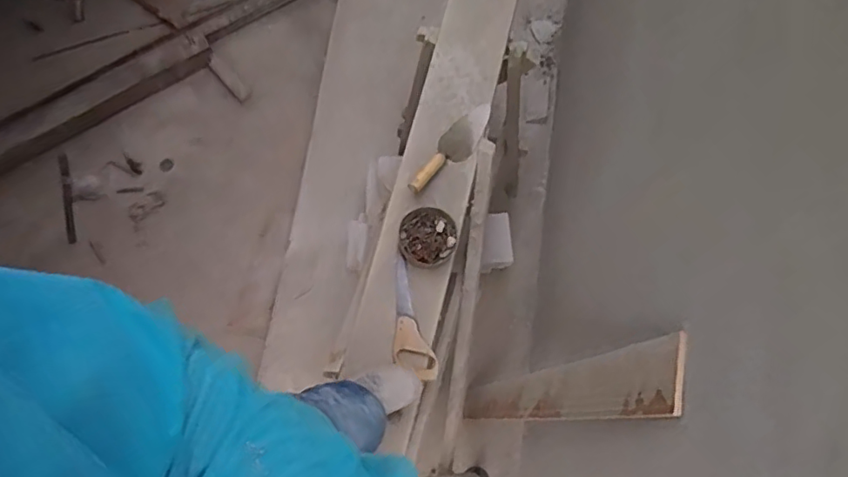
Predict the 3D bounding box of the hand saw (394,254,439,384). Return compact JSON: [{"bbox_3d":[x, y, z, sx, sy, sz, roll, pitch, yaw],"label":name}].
[{"bbox_3d":[-0.046,0.194,1.353,0.088,0.025,0.292,-17,73,-4],"label":"hand saw"}]

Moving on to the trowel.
[{"bbox_3d":[0.071,-0.236,1.467,0.091,0.074,0.316,38,78,12],"label":"trowel"}]

